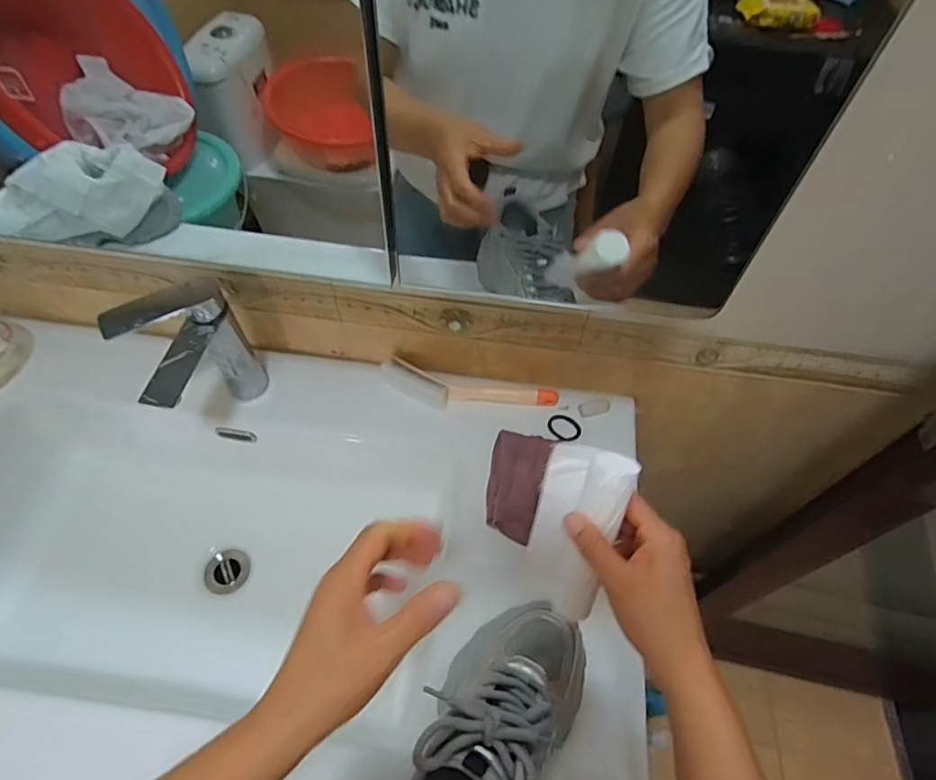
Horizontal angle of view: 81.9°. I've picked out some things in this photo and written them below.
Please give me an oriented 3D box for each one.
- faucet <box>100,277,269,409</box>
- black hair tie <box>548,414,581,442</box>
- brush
[{"bbox_3d":[-0.303,-0.022,0.622,0.121,0.180,0.105,-35,64,-23],"label":"faucet"},{"bbox_3d":[0.125,0.049,0.699,0.044,0.005,0.035,35,61,20],"label":"black hair tie"},{"bbox_3d":[0.001,-0.003,0.703,0.231,0.030,0.040,9,56,4],"label":"brush"}]

